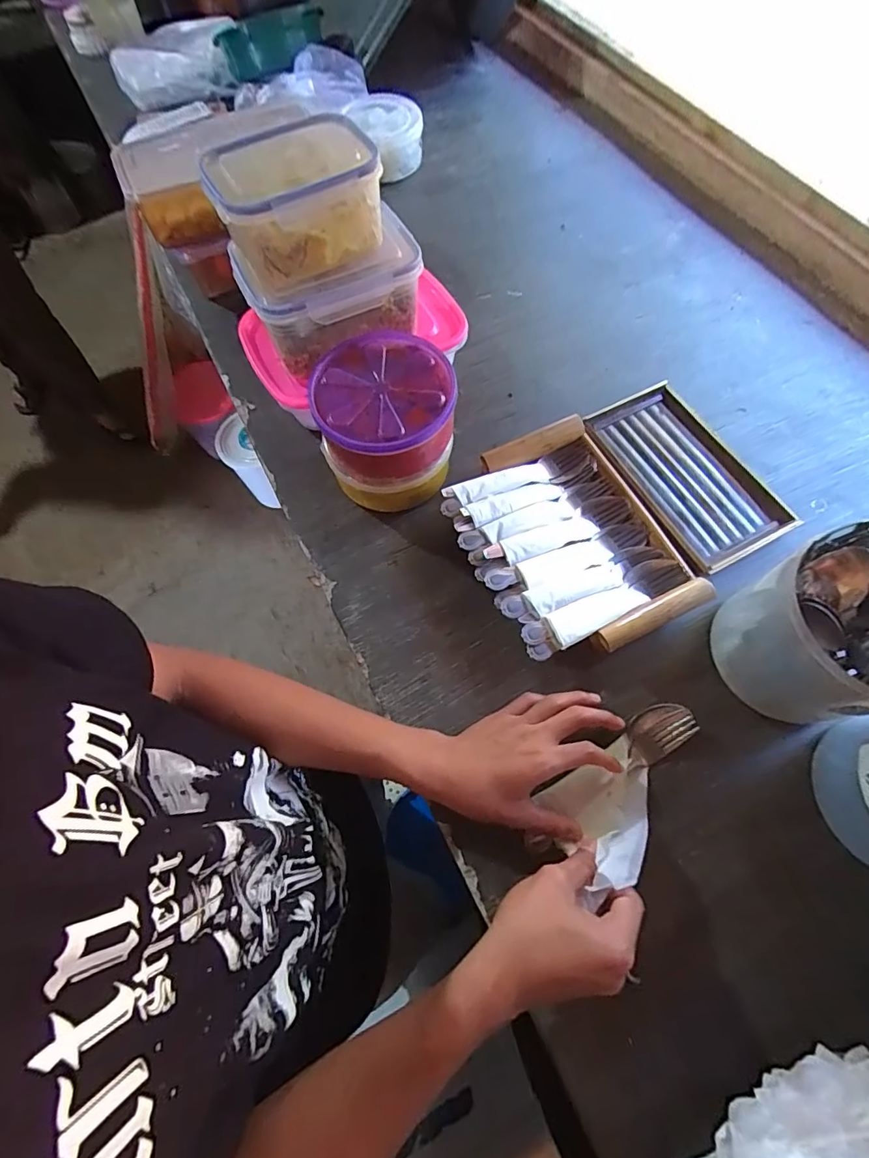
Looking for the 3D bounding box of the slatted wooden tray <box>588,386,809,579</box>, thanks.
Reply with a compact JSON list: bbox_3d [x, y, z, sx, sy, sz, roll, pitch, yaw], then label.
[{"bbox_3d":[0.288,-0.123,0.552,0.145,0.025,0.224,-29,70,-10],"label":"slatted wooden tray"}]

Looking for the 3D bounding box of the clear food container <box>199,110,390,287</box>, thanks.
[{"bbox_3d":[-0.125,-0.344,0.449,0.144,0.083,0.093,-27,70,-9],"label":"clear food container"}]

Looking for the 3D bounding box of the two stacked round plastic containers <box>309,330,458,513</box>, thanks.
[{"bbox_3d":[-0.047,-0.158,0.521,0.132,0.129,0.136,0,68,1],"label":"two stacked round plastic containers"}]

